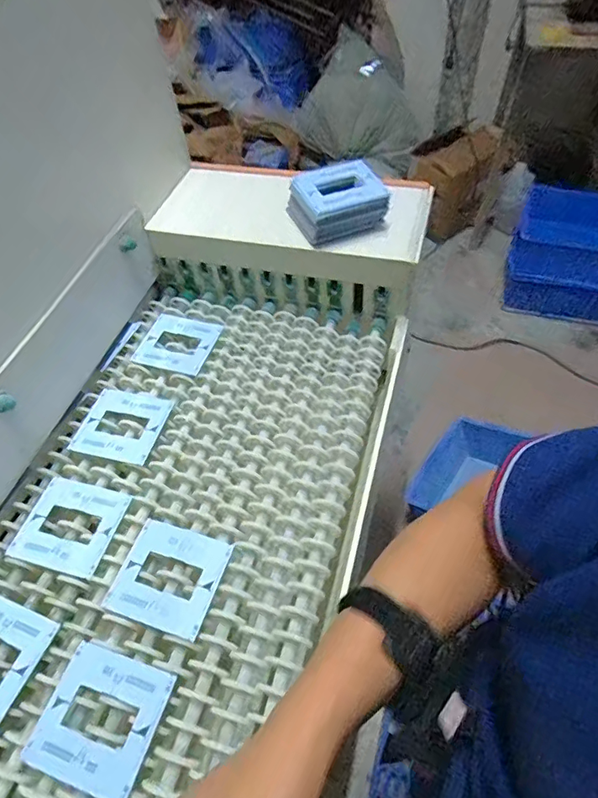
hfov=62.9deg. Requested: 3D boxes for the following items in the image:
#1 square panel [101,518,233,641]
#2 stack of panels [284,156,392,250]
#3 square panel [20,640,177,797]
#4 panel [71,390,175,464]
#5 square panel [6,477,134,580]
[{"bbox_3d":[-0.138,0.188,0.523,0.107,0.005,0.099,14,56,13],"label":"square panel"},{"bbox_3d":[0.056,-0.287,0.717,0.120,0.059,0.107,-23,54,-14],"label":"stack of panels"},{"bbox_3d":[-0.182,0.291,0.449,0.108,0.008,0.099,11,54,16],"label":"square panel"},{"bbox_3d":[-0.236,0.033,0.652,0.114,0.007,0.103,12,57,14],"label":"panel"},{"bbox_3d":[-0.265,0.145,0.565,0.107,0.004,0.100,11,53,12],"label":"square panel"}]

